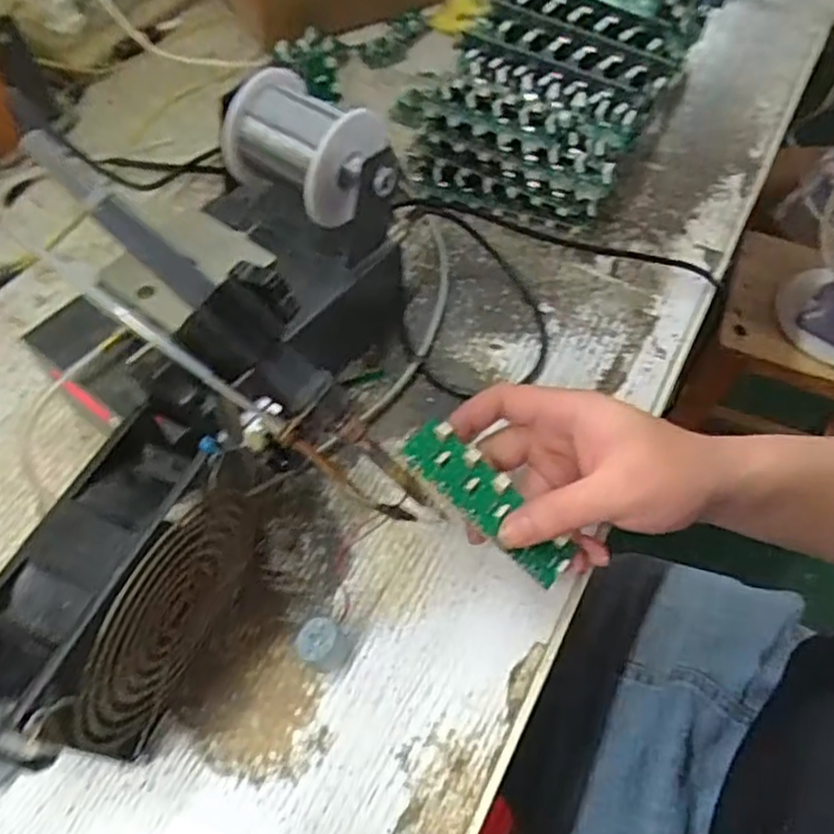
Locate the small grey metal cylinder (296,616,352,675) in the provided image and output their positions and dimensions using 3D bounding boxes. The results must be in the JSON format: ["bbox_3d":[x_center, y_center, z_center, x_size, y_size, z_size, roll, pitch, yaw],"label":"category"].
[{"bbox_3d":[-0.046,0.114,0.339,0.026,0.017,0.023,27,61,13],"label":"small grey metal cylinder"}]

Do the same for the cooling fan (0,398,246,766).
[{"bbox_3d":[-0.121,0.079,0.295,0.049,0.122,0.121,25,60,12],"label":"cooling fan"}]

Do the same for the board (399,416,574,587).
[{"bbox_3d":[0.035,0.042,0.341,0.029,0.007,0.097,-40,78,-24],"label":"board"}]

